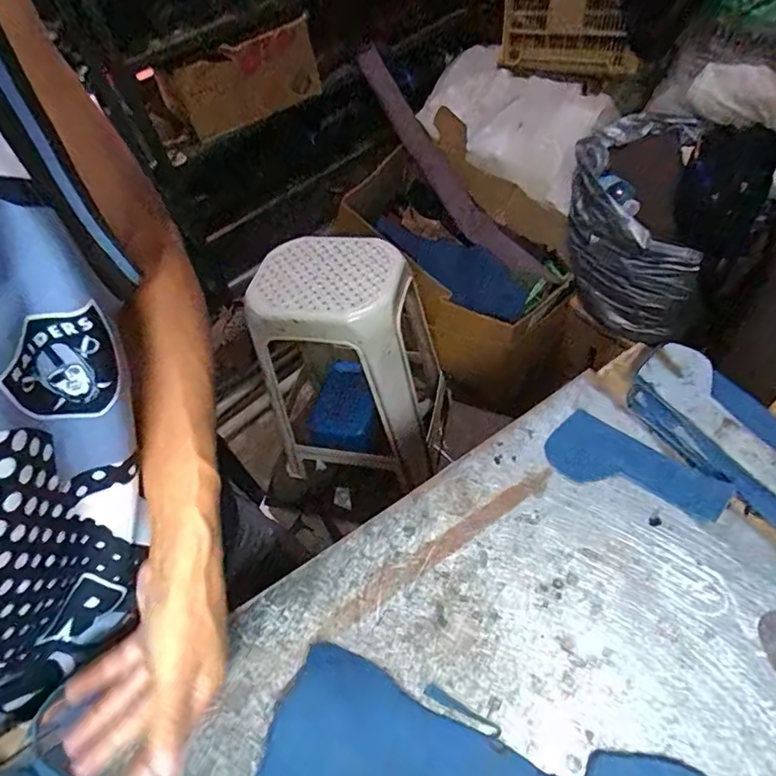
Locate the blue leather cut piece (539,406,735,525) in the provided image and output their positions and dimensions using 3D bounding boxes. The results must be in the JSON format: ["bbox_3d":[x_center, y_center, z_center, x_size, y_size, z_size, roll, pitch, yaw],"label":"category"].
[{"bbox_3d":[0.205,0.071,0.437,0.136,0.006,0.061,32,69,26],"label":"blue leather cut piece"}]

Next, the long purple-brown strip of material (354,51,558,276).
[{"bbox_3d":[0.194,-0.626,1.541,0.067,0.142,0.842,-41,94,-21],"label":"long purple-brown strip of material"}]

